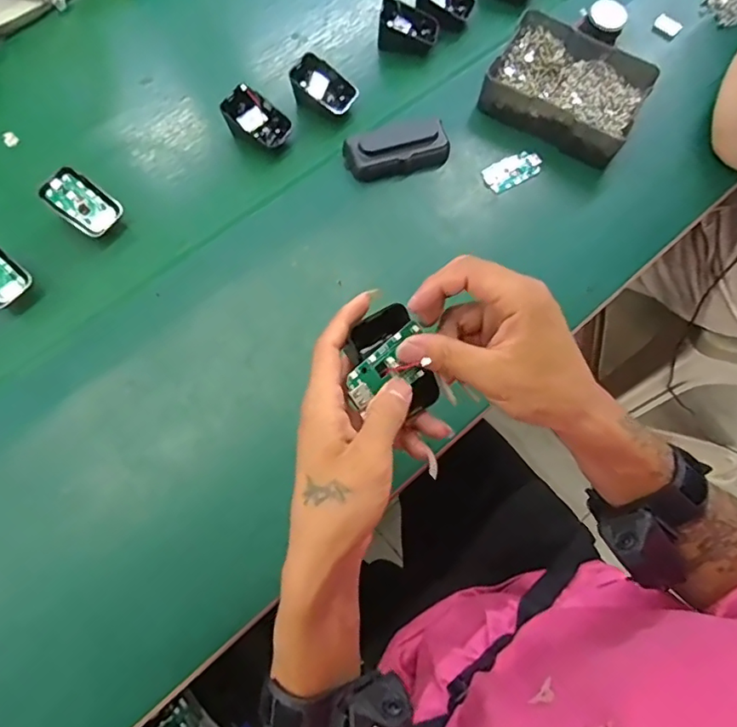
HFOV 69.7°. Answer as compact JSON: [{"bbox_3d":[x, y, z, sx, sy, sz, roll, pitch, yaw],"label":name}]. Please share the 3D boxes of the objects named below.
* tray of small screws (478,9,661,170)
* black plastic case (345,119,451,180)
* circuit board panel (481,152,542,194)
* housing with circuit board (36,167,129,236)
[{"bbox_3d":[0.220,-0.305,0.581,0.160,0.044,0.139,29,72,10],"label":"tray of small screws"},{"bbox_3d":[0.030,-0.223,0.553,0.105,0.032,0.048,-21,71,-8],"label":"black plastic case"},{"bbox_3d":[0.155,-0.205,0.564,0.067,0.010,0.030,-29,73,-10],"label":"circuit board panel"},{"bbox_3d":[-0.280,-0.155,0.520,0.065,0.033,0.044,32,73,11],"label":"housing with circuit board"}]

